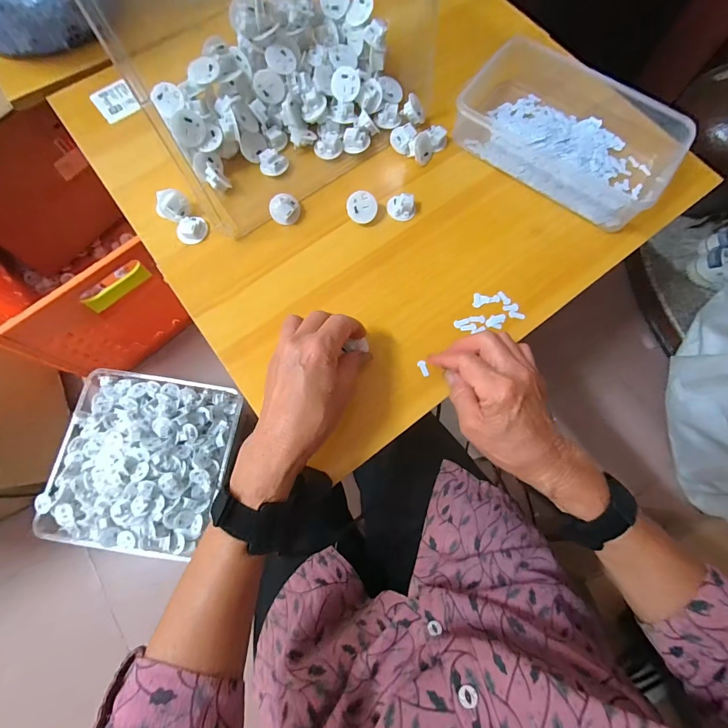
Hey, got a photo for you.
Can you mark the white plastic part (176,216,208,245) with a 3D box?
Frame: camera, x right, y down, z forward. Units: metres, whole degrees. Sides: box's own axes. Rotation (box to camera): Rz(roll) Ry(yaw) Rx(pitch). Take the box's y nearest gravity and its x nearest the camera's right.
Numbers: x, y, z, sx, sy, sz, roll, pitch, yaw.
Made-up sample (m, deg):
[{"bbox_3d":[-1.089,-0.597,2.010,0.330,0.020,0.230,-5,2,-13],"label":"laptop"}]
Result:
[{"bbox_3d":[-0.187,-0.147,0.410,0.033,0.017,0.026,-36,77,-11],"label":"white plastic part"}]

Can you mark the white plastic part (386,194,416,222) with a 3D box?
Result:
[{"bbox_3d":[0.042,-0.177,0.419,0.032,0.017,0.025,8,73,1],"label":"white plastic part"}]

